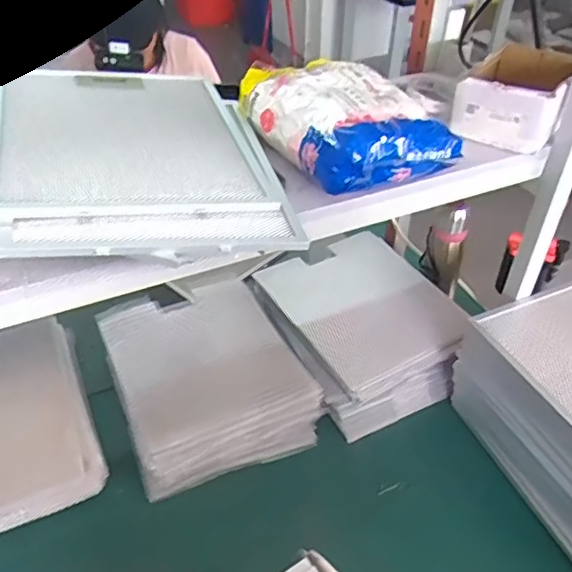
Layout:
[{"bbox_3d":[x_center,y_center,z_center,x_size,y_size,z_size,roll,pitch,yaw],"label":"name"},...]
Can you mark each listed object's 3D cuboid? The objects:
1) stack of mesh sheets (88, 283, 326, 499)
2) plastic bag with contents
[{"bbox_3d":[-0.136,0.152,0.987,0.290,0.106,0.326,-17,44,-19],"label":"stack of mesh sheets"},{"bbox_3d":[0.067,-0.218,0.720,0.179,0.082,0.276,-19,45,-21],"label":"plastic bag with contents"}]

